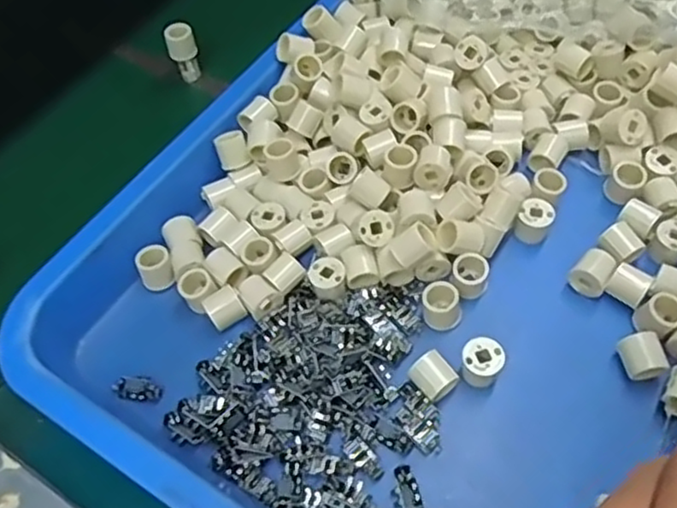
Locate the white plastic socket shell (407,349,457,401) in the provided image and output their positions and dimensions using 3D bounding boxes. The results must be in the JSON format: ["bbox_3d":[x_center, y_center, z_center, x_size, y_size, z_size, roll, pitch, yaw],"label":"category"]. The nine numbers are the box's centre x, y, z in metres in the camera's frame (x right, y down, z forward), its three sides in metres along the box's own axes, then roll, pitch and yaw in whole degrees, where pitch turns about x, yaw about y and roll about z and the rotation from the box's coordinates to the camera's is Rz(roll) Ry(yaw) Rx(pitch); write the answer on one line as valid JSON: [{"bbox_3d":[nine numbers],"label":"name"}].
[{"bbox_3d":[0.047,0.061,0.340,0.019,0.014,0.019,-31,58,-16],"label":"white plastic socket shell"}]

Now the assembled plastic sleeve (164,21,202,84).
[{"bbox_3d":[-0.114,-0.148,0.502,0.020,0.041,0.017,-17,55,-7],"label":"assembled plastic sleeve"}]

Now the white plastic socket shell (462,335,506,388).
[{"bbox_3d":[0.072,0.054,0.341,0.020,0.019,0.019,-3,55,4],"label":"white plastic socket shell"}]

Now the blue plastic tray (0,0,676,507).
[{"bbox_3d":[0.061,-0.017,0.384,0.340,0.045,0.410,29,62,23],"label":"blue plastic tray"}]

